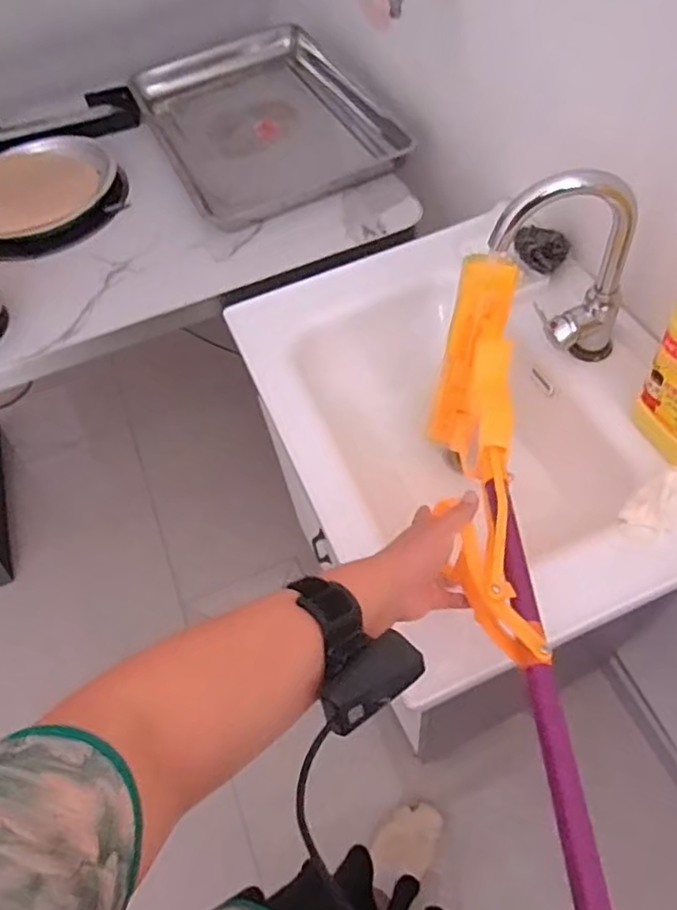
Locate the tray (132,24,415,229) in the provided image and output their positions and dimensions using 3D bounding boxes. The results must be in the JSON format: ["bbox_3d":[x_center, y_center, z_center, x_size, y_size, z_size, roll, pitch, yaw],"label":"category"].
[{"bbox_3d":[-0.153,-0.673,1.228,0.396,0.044,0.624,-24,57,-11],"label":"tray"}]

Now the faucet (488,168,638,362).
[{"bbox_3d":[0.250,-0.200,0.720,0.171,0.232,0.057,-7,55,0],"label":"faucet"}]

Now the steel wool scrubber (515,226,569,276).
[{"bbox_3d":[0.278,-0.282,0.866,0.074,0.041,0.051,12,58,13],"label":"steel wool scrubber"}]

